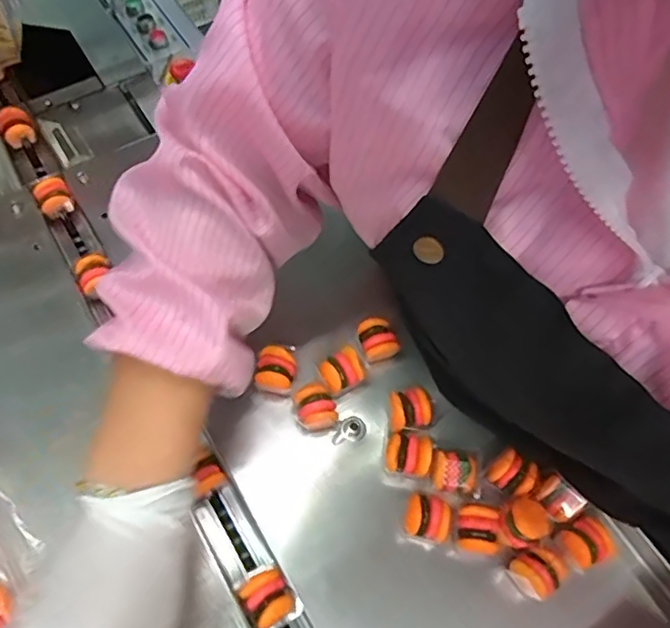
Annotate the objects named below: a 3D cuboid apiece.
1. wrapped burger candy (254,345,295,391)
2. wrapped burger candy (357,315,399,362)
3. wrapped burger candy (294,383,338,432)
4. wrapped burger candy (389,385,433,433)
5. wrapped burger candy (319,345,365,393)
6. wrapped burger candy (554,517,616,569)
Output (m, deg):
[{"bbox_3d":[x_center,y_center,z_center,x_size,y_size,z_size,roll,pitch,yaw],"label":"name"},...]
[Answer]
[{"bbox_3d":[-0.046,0.045,0.455,0.029,0.029,0.035,7,66,0],"label":"wrapped burger candy"},{"bbox_3d":[0.034,0.023,0.473,0.026,0.027,0.033,-20,69,-12],"label":"wrapped burger candy"},{"bbox_3d":[-0.015,0.073,0.442,0.028,0.032,0.030,-14,68,-9],"label":"wrapped burger candy"},{"bbox_3d":[0.056,0.076,0.448,0.032,0.032,0.029,-8,67,-7],"label":"wrapped burger candy"},{"bbox_3d":[0.005,0.048,0.460,0.032,0.029,0.028,-28,71,-14],"label":"wrapped burger candy"},{"bbox_3d":[0.177,0.165,0.413,0.039,0.025,0.029,-24,70,-13],"label":"wrapped burger candy"}]

